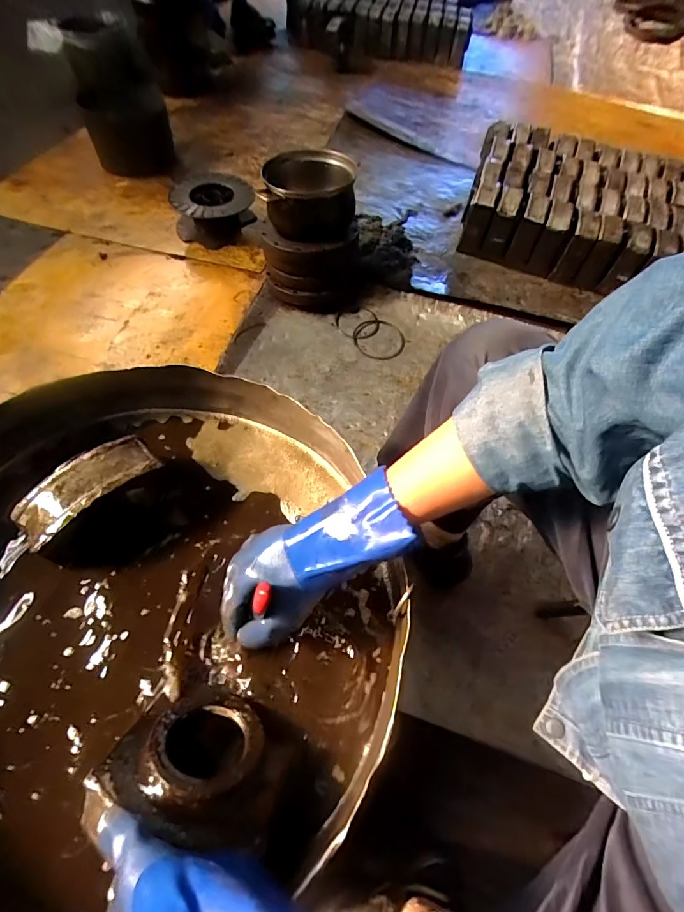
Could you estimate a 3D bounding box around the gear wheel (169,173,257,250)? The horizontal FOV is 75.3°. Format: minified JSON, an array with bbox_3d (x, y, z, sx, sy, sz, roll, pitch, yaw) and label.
[{"bbox_3d":[-0.394,-0.757,1.358,0.242,0.146,0.244,2,58,-4],"label":"gear wheel"}]

